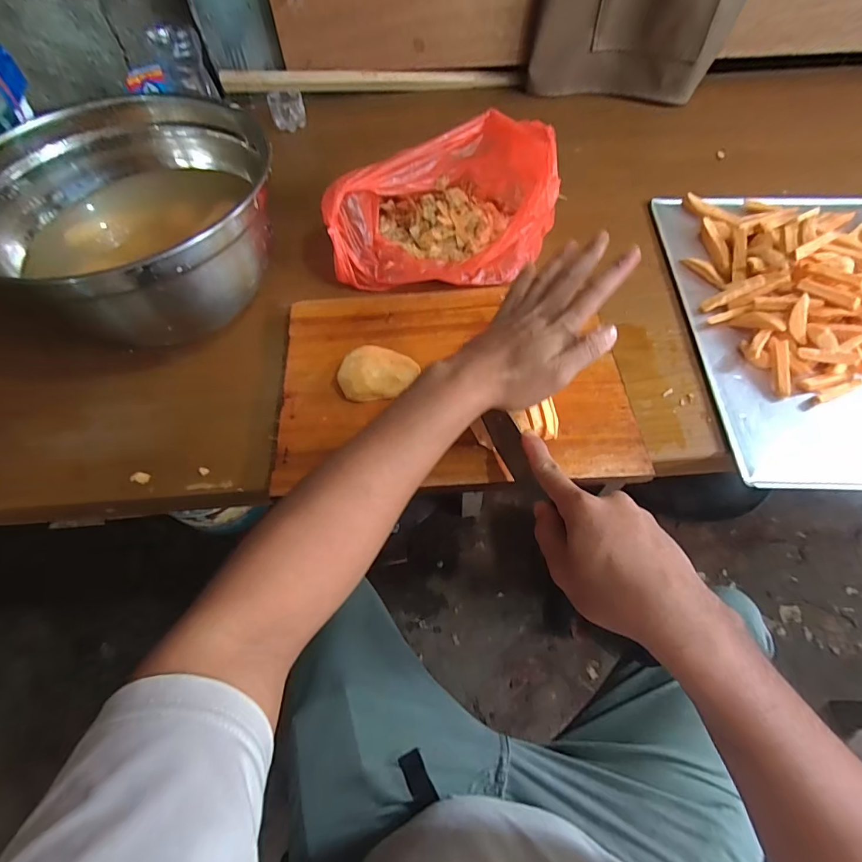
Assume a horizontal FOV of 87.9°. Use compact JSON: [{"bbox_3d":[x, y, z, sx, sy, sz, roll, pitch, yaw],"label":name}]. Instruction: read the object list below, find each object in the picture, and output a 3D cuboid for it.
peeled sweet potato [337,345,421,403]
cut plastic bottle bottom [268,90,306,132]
[{"bbox_3d":[-0.054,-0.056,0.461,0.075,0.034,0.055,12,62,9],"label":"peeled sweet potato"},{"bbox_3d":[-0.251,-0.565,0.786,0.056,0.041,0.055,-12,61,-5],"label":"cut plastic bottle bottom"}]

